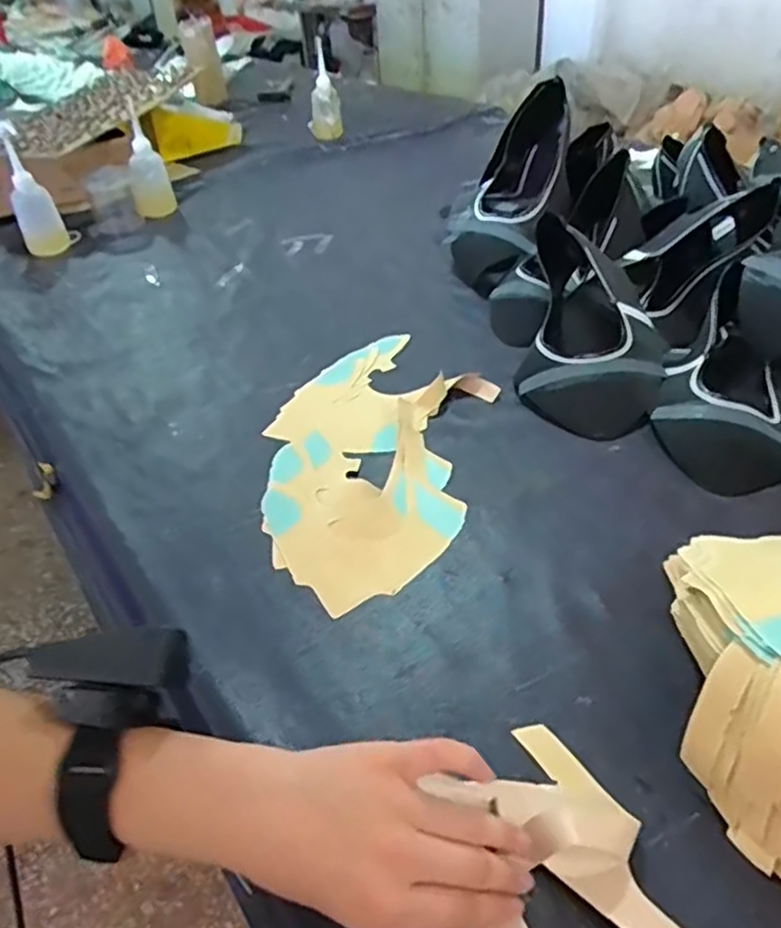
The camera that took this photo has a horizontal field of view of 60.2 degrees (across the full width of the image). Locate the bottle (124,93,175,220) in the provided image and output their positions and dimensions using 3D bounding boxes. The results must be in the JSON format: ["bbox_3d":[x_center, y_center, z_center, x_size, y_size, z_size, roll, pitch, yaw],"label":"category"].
[{"bbox_3d":[-0.424,-0.519,1.179,0.069,0.158,0.081,-12,36,-13],"label":"bottle"}]

